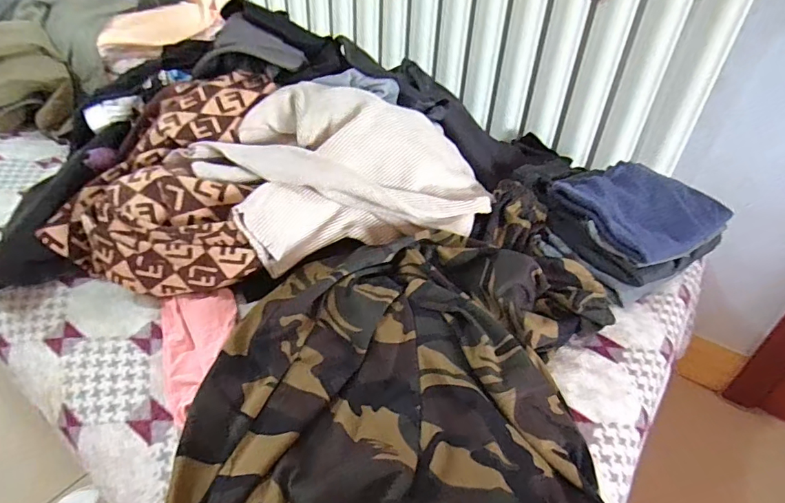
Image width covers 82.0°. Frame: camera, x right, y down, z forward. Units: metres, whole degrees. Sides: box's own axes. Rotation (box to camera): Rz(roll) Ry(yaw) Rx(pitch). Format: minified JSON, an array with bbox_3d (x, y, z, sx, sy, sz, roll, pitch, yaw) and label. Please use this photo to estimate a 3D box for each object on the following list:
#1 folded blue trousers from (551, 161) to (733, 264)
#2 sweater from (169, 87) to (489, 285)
[{"bbox_3d":[0.395,-0.076,0.748,0.237,0.056,0.211,-18,42,-27],"label":"folded blue trousers"},{"bbox_3d":[-0.070,-0.120,0.631,0.365,0.137,0.275,-16,41,-26],"label":"sweater"}]

